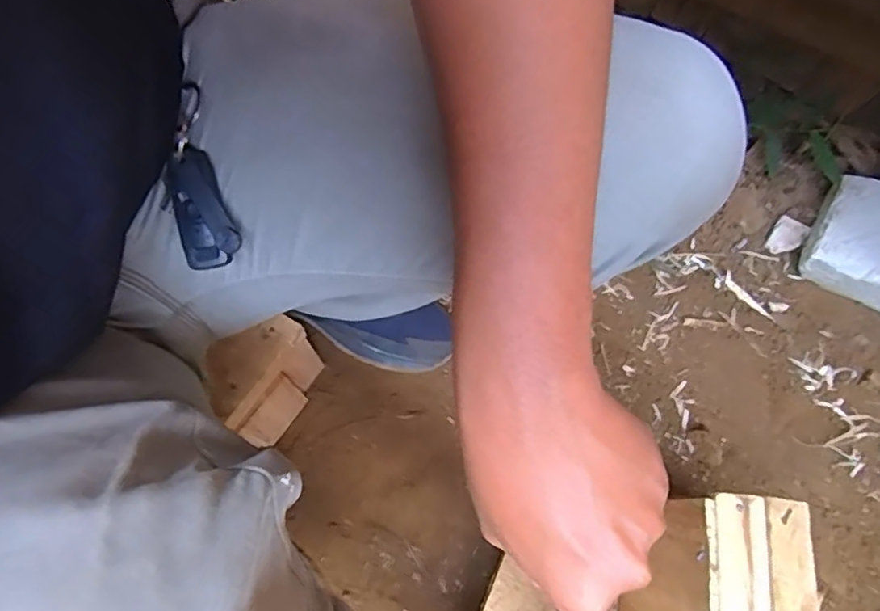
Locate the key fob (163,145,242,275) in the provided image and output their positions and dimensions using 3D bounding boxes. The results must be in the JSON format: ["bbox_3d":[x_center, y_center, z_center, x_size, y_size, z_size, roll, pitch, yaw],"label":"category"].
[{"bbox_3d":[-0.147,-0.060,0.364,0.034,0.017,0.072,-15,96,-4],"label":"key fob"}]

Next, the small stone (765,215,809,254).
[{"bbox_3d":[0.486,-0.096,0.831,0.043,0.005,0.053,28,98,6],"label":"small stone"}]

